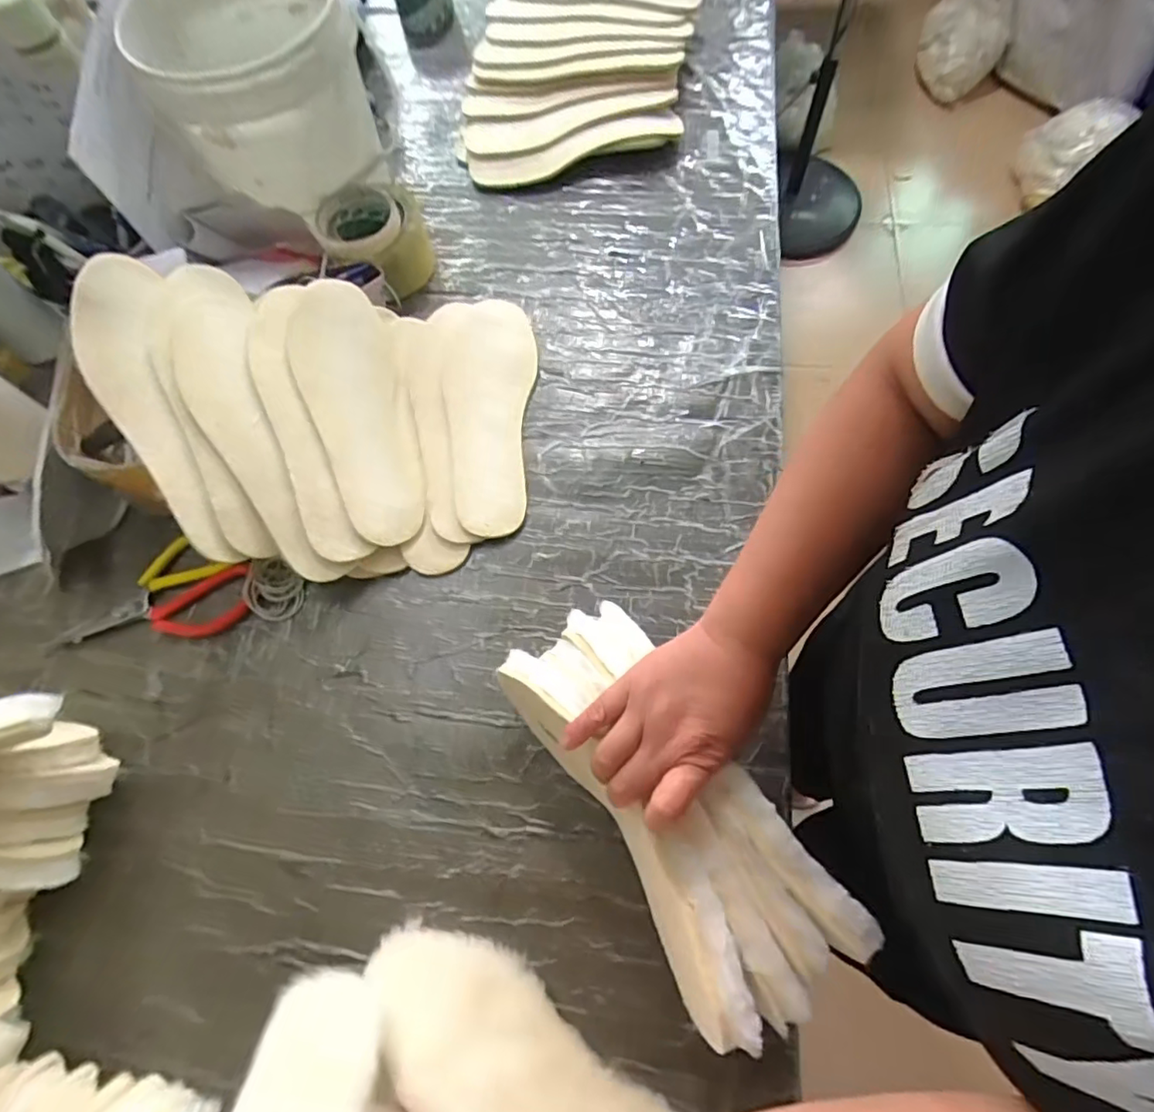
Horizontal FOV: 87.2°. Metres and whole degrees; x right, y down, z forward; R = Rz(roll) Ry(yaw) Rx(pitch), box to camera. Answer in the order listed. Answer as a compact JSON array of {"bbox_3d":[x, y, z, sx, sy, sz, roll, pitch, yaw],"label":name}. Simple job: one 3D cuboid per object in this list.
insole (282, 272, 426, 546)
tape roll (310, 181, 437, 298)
[{"bbox_3d":[-0.203,-0.136,0.559,0.089,0.012,0.257,-11,77,-34],"label":"insole"},{"bbox_3d":[-0.212,-0.337,0.643,0.104,0.074,0.104,-1,68,3],"label":"tape roll"}]

